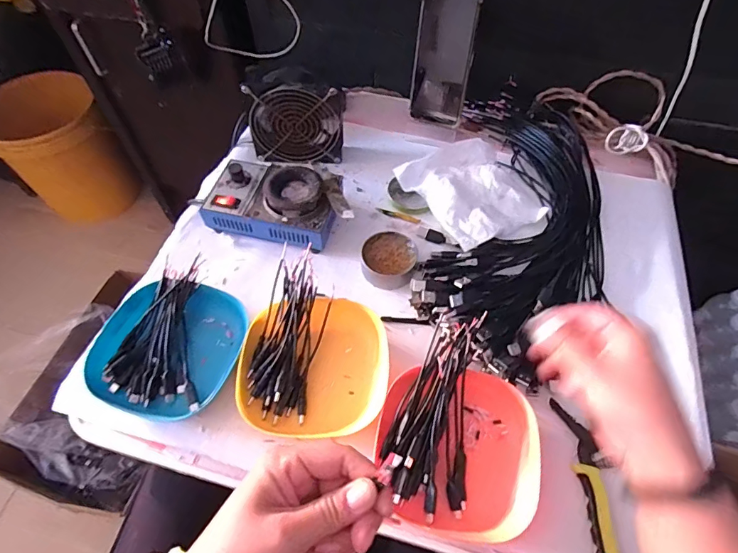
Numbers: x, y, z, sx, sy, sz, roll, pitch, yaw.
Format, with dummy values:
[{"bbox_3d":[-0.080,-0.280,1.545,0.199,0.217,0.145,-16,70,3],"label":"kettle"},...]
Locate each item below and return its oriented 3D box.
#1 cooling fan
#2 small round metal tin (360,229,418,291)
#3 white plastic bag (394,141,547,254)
[{"bbox_3d":[-0.096,-0.211,0.580,0.120,0.107,0.051,-1,58,-1],"label":"cooling fan"},{"bbox_3d":[0.023,-0.020,0.514,0.061,0.026,0.063,0,58,0],"label":"small round metal tin"},{"bbox_3d":[0.139,-0.111,0.571,0.151,0.036,0.157,-28,62,-16],"label":"white plastic bag"}]

